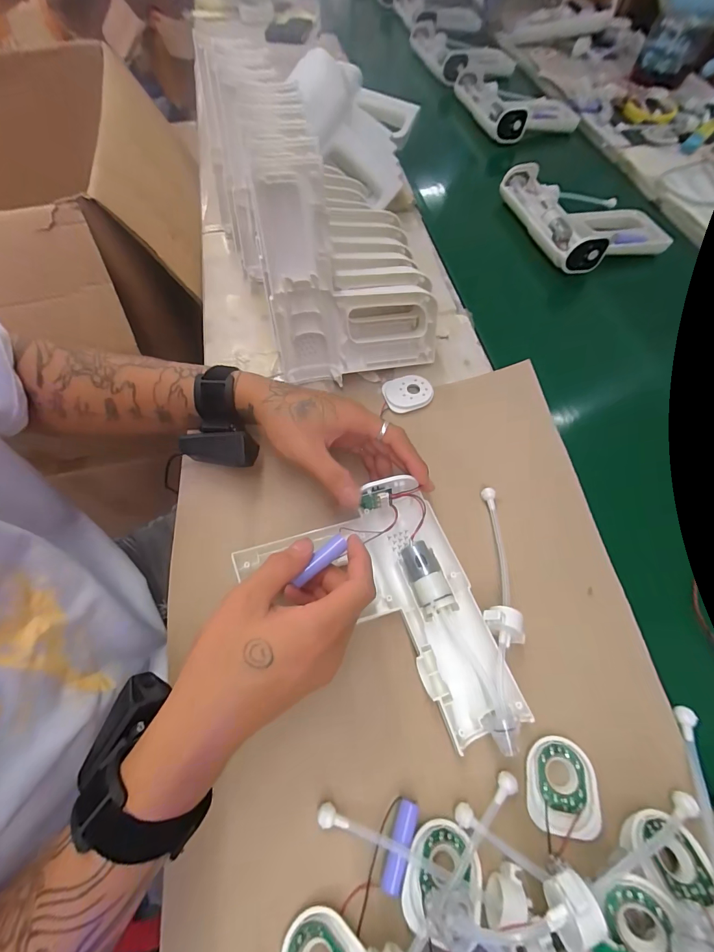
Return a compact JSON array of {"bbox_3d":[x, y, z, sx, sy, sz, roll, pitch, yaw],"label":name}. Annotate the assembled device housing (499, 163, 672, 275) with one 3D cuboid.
[{"bbox_3d":[0.348,-0.407,0.576,0.183,0.048,0.206,-17,64,-8],"label":"assembled device housing"}]

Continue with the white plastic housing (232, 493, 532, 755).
[{"bbox_3d":[0.011,0.126,0.314,0.185,0.051,0.207,-19,66,-7],"label":"white plastic housing"}]

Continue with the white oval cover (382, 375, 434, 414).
[{"bbox_3d":[0.061,-0.098,0.443,0.057,0.006,0.045,-14,64,-7],"label":"white oval cover"}]

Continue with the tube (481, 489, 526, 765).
[{"bbox_3d":[0.123,0.102,0.314,0.033,0.025,0.210,8,63,4],"label":"tube"}]

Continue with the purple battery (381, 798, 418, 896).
[{"bbox_3d":[0.029,0.252,0.256,0.014,0.014,0.049,14,58,15],"label":"purple battery"}]

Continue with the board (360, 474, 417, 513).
[{"bbox_3d":[0.029,0.016,0.348,0.052,0.032,0.017,-17,66,-6],"label":"board"}]

